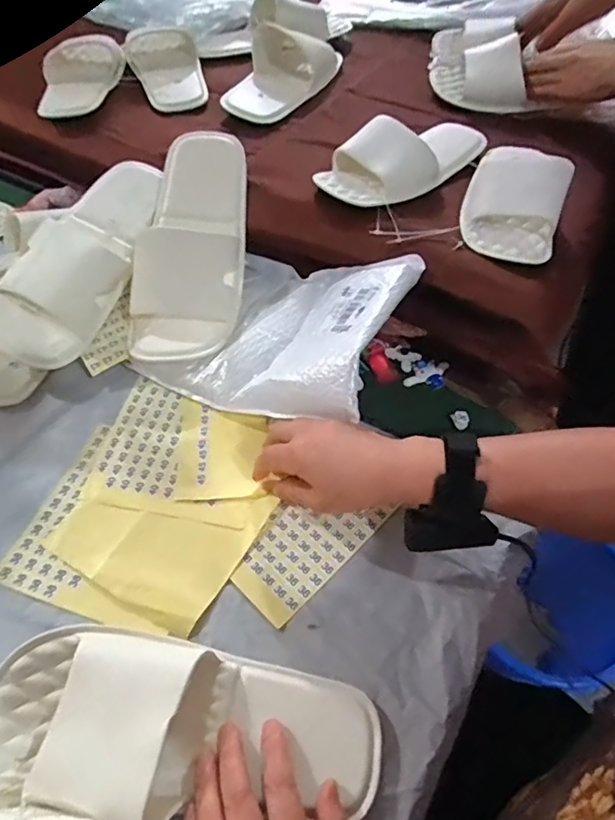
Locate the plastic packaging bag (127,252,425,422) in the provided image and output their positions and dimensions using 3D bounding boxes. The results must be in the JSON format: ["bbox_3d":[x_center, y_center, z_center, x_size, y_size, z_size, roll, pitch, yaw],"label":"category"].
[{"bbox_3d":[-0.026,-0.090,0.556,0.243,0.061,0.206,7,57,39],"label":"plastic packaging bag"}]

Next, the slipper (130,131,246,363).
[{"bbox_3d":[-0.124,-0.186,0.583,0.114,0.055,0.277,7,80,3],"label":"slipper"}]

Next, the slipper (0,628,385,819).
[{"bbox_3d":[-0.083,0.211,0.364,0.267,0.053,0.108,7,54,-7],"label":"slipper"}]

